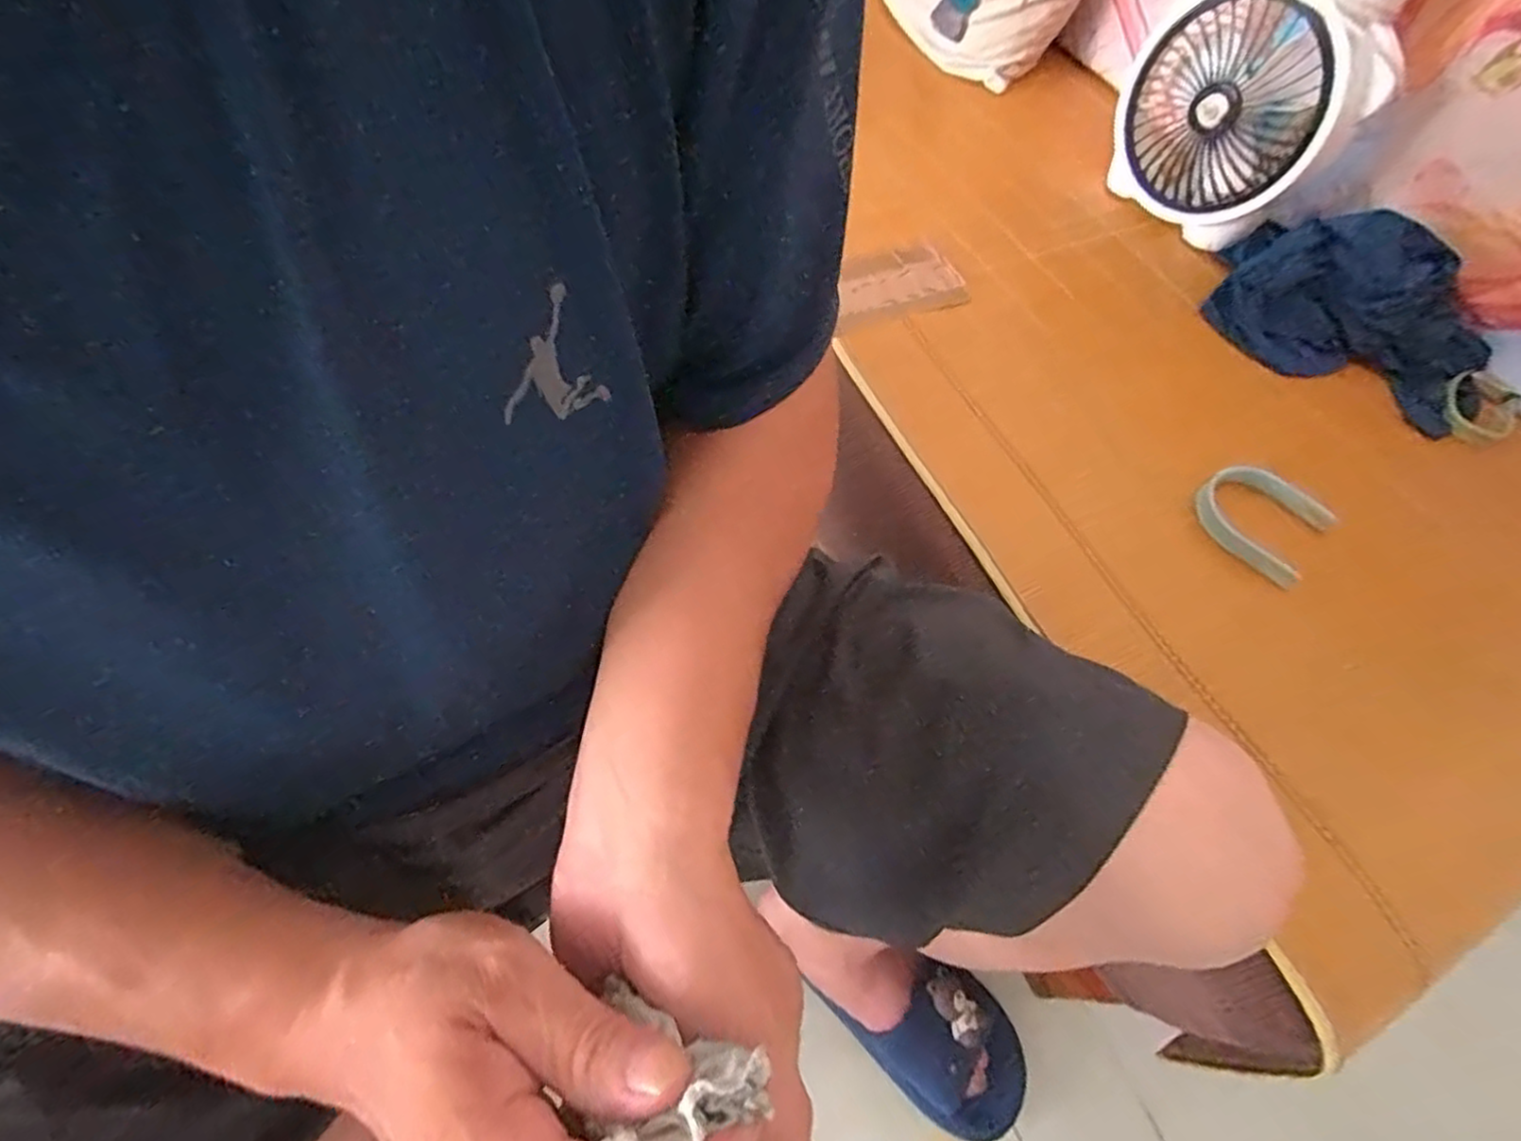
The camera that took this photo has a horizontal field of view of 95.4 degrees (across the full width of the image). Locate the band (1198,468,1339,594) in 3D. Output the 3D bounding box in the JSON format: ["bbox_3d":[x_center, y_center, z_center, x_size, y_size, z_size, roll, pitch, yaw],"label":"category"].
[{"bbox_3d":[0.405,-0.042,0.564,0.093,0.019,0.091,38,63,16],"label":"band"}]

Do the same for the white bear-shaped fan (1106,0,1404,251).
[{"bbox_3d":[0.492,-0.502,0.691,0.091,0.315,0.218,-35,68,-23],"label":"white bear-shaped fan"}]

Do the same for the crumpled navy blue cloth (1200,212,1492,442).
[{"bbox_3d":[0.602,-0.267,0.695,0.257,0.086,0.166,33,61,13],"label":"crumpled navy blue cloth"}]

